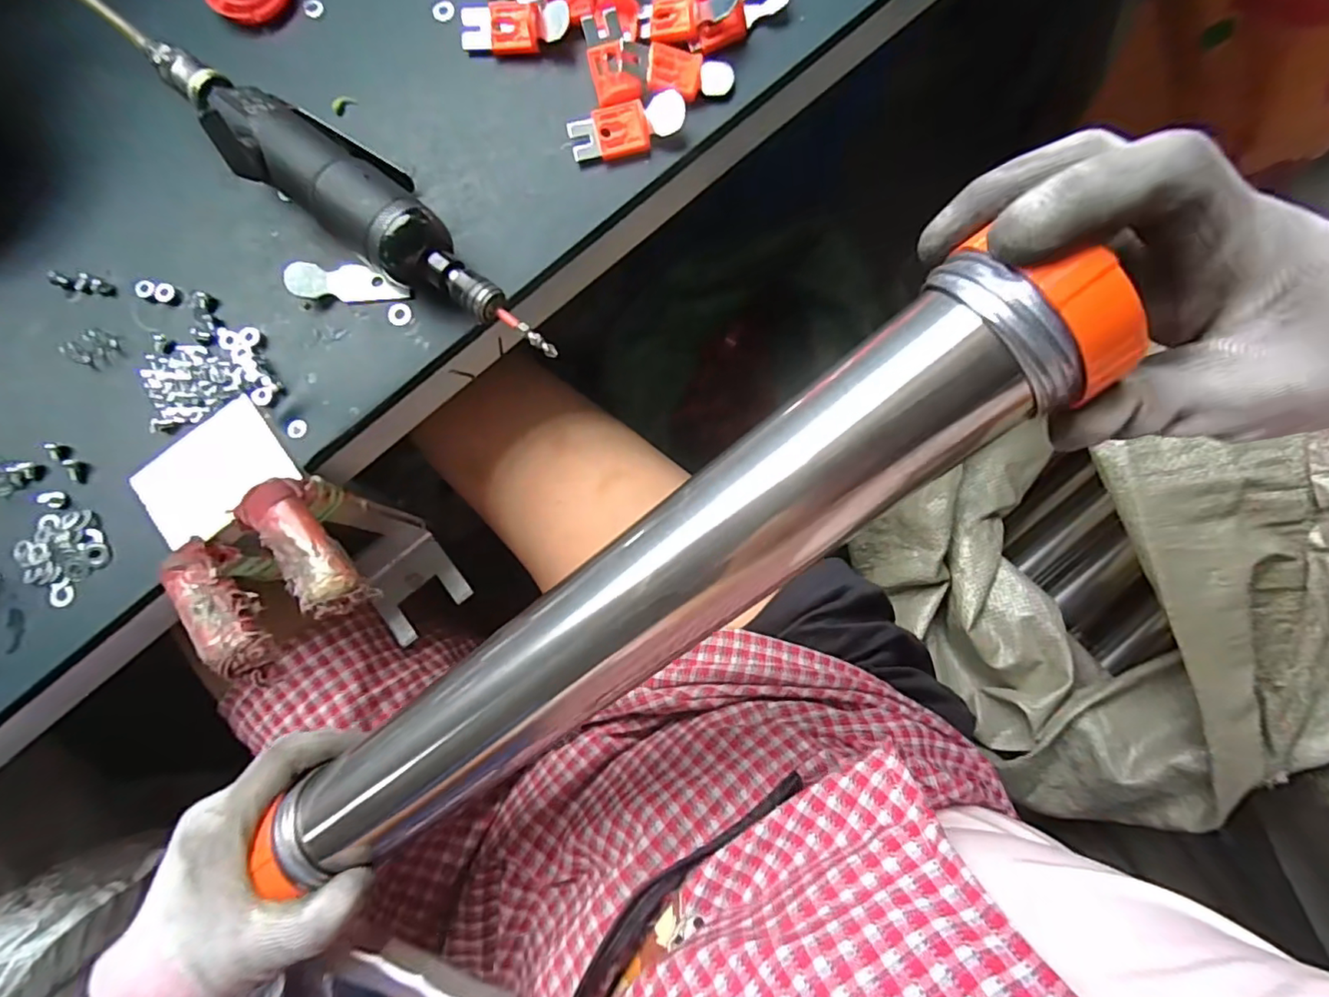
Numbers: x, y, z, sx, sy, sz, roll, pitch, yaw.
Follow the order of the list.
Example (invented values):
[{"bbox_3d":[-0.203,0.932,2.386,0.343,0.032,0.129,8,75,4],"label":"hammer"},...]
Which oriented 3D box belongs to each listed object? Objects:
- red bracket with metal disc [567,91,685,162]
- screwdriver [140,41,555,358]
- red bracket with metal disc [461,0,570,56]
[{"bbox_3d":[-0.020,-0.202,0.306,0.062,0.004,0.025,-11,100,5],"label":"red bracket with metal disc"},{"bbox_3d":[-0.157,-0.154,0.288,0.260,0.043,0.051,34,86,5],"label":"screwdriver"},{"bbox_3d":[-0.083,-0.264,0.315,0.060,0.011,0.026,5,84,3],"label":"red bracket with metal disc"}]

